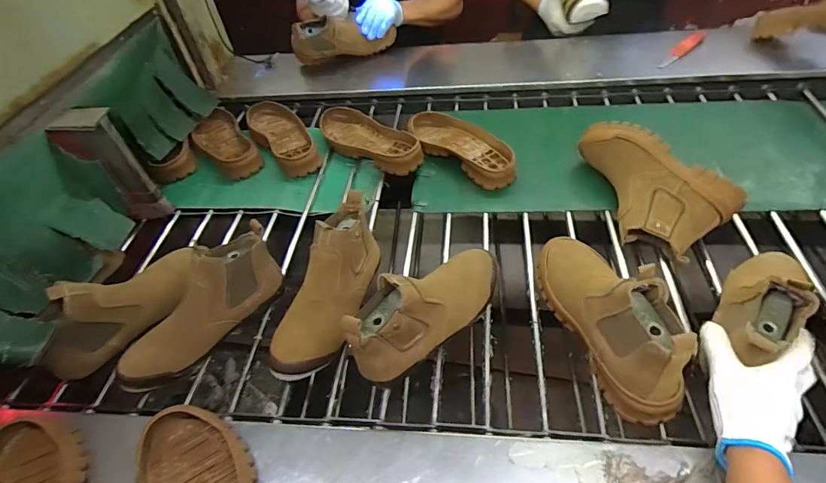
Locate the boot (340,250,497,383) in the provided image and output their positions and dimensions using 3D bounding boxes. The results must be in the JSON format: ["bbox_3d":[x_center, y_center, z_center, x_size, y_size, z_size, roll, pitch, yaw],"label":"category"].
[{"bbox_3d":[0.025,0.086,0.594,0.263,0.124,0.083,-26,53,-32],"label":"boot"}]

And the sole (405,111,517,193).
[{"bbox_3d":[0.094,-0.200,0.898,0.131,0.053,0.277,-25,51,-15],"label":"sole"}]

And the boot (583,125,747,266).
[{"bbox_3d":[0.377,-0.090,0.731,0.139,0.120,0.270,-36,54,-23],"label":"boot"}]

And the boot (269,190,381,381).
[{"bbox_3d":[-0.122,0.059,0.624,0.090,0.109,0.273,14,52,18],"label":"boot"}]

